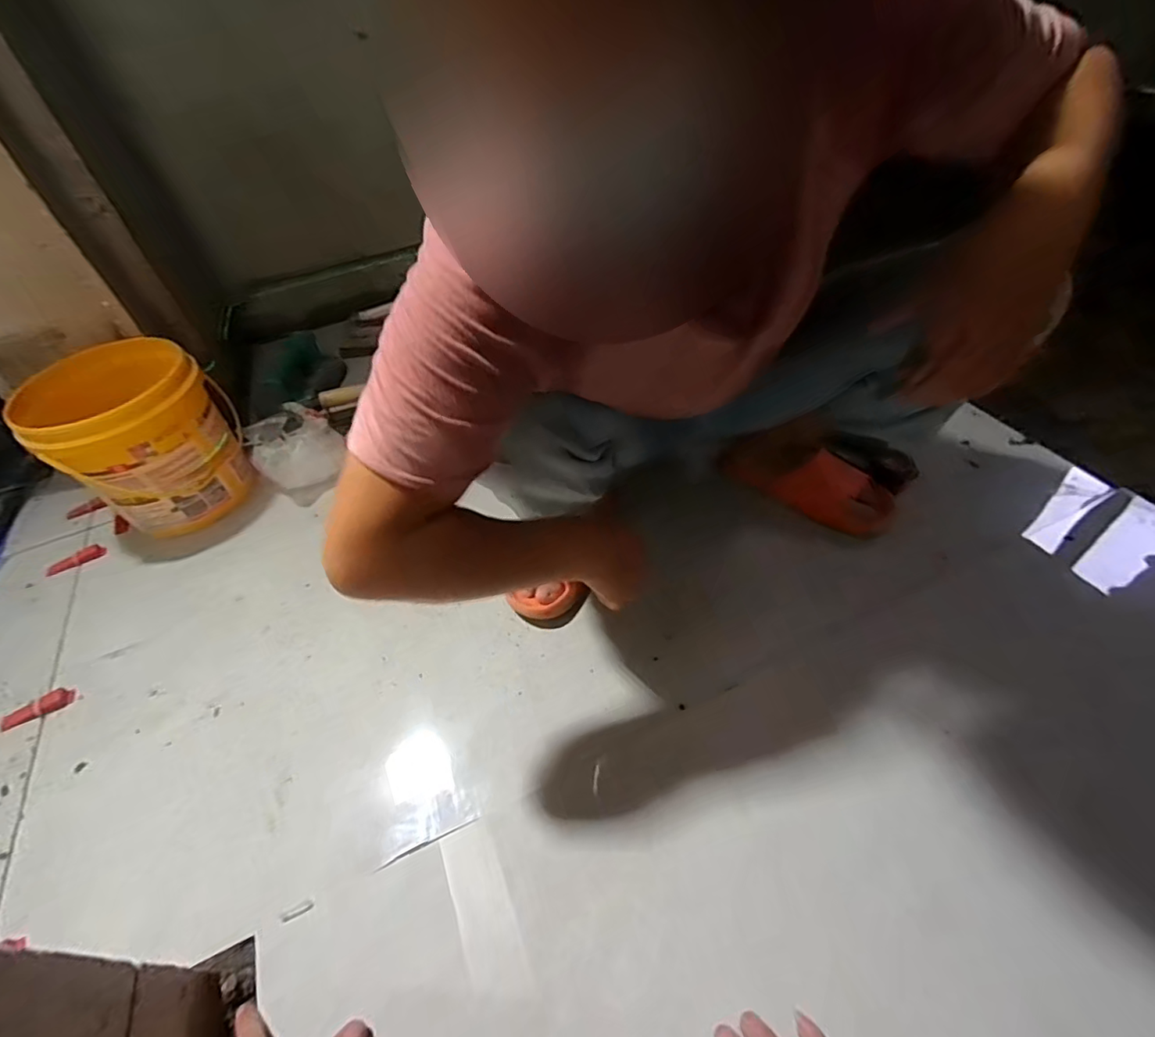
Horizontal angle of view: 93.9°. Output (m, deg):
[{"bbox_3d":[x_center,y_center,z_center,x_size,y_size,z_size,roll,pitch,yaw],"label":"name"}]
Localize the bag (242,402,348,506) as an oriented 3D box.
[{"bbox_3d":[-0.507,-0.126,0.978,0.142,0.084,0.159,-34,54,-21],"label":"bag"}]

